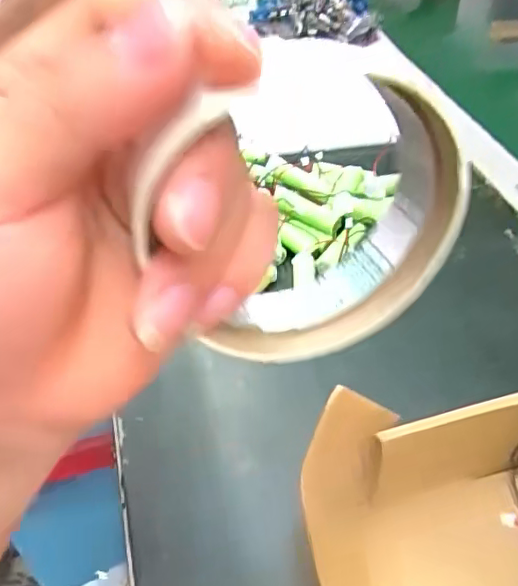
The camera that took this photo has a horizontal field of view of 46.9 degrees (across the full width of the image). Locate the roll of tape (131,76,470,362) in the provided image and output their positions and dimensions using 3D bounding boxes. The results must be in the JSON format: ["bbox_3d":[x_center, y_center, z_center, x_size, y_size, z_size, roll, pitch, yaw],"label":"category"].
[{"bbox_3d":[0.014,-0.014,0.156,0.088,0.085,0.013,-17,46,-15],"label":"roll of tape"}]

